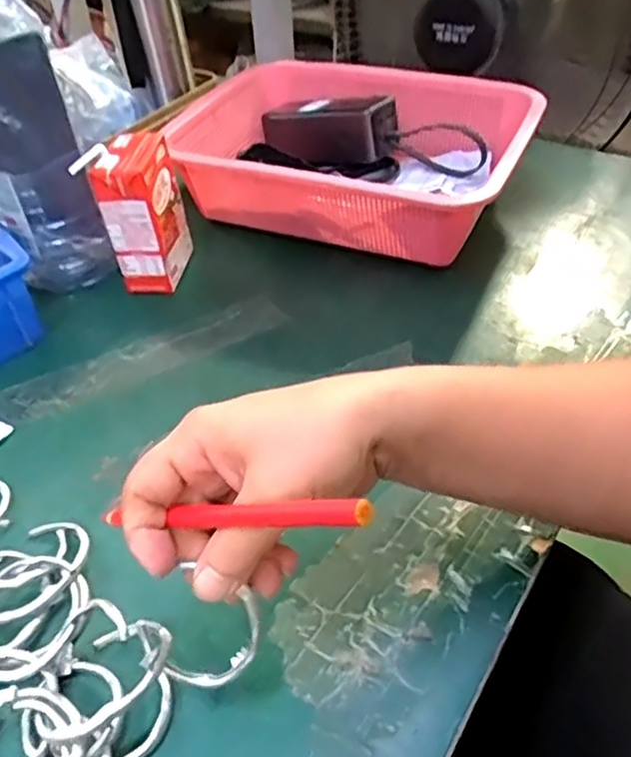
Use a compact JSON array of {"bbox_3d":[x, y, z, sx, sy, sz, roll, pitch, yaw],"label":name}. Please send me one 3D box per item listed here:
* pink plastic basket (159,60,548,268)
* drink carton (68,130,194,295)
[{"bbox_3d":[0.024,-0.200,0.608,0.316,0.091,0.204,16,47,20],"label":"pink plastic basket"},{"bbox_3d":[-0.137,-0.129,0.531,0.047,0.116,0.070,2,44,8],"label":"drink carton"}]

